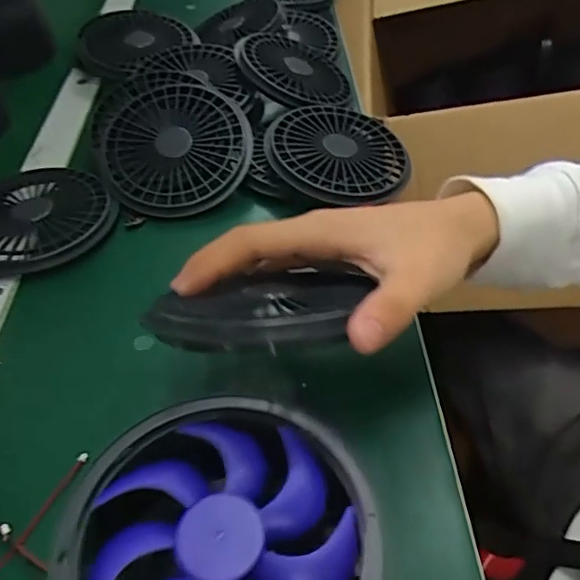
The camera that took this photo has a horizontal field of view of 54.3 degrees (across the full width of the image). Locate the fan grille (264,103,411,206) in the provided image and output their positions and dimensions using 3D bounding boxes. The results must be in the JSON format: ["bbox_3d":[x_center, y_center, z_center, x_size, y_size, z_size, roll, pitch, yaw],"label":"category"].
[{"bbox_3d":[0.042,-0.129,0.518,0.125,0.023,0.131,0,46,0],"label":"fan grille"}]

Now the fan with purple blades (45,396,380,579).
[{"bbox_3d":[-0.032,0.112,0.251,0.131,0.031,0.131,2,47,-2],"label":"fan with purple blades"}]

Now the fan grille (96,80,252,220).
[{"bbox_3d":[-0.102,-0.127,0.505,0.131,0.020,0.131,0,70,0],"label":"fan grille"}]

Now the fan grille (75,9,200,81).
[{"bbox_3d":[-0.185,-0.291,0.655,0.152,0.028,0.126,27,52,24],"label":"fan grille"}]

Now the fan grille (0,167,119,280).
[{"bbox_3d":[-0.214,-0.063,0.473,0.120,0.017,0.123,0,46,0],"label":"fan grille"}]

